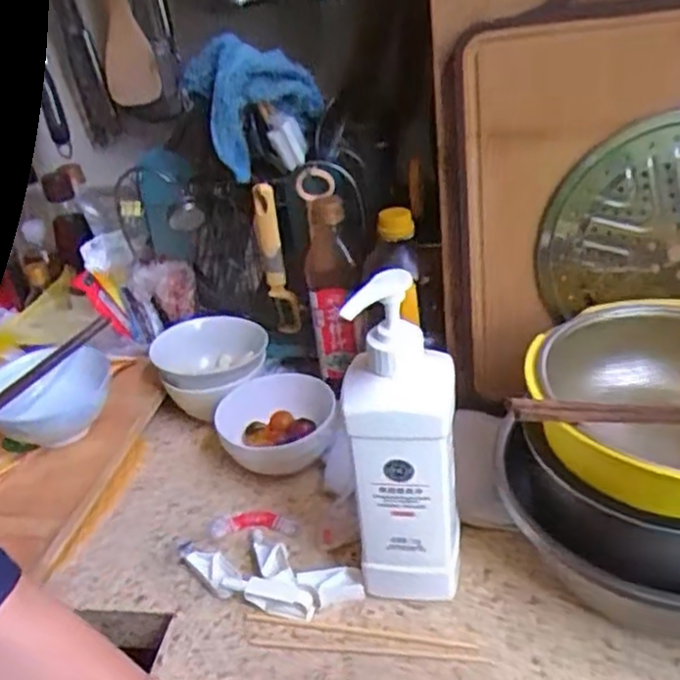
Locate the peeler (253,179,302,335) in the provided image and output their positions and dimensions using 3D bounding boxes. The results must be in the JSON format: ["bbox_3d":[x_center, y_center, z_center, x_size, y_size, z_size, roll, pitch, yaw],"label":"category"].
[{"bbox_3d":[-0.074,-0.089,0.842,0.025,0.182,0.031,-20,33,-19],"label":"peeler"}]

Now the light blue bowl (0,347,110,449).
[{"bbox_3d":[-0.309,0.069,0.786,0.129,0.070,0.140,-27,36,-29],"label":"light blue bowl"}]

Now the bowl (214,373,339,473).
[{"bbox_3d":[-0.064,0.100,0.765,0.124,0.067,0.119,-6,31,3],"label":"bowl"}]

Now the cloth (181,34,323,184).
[{"bbox_3d":[-0.089,-0.250,0.760,0.125,0.126,0.078,-26,36,-27],"label":"cloth"}]

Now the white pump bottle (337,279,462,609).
[{"bbox_3d":[0.047,0.082,0.565,0.085,0.289,0.069,-1,32,12],"label":"white pump bottle"}]

